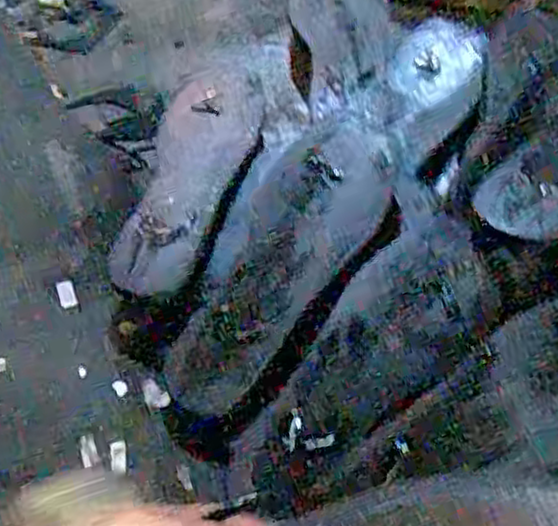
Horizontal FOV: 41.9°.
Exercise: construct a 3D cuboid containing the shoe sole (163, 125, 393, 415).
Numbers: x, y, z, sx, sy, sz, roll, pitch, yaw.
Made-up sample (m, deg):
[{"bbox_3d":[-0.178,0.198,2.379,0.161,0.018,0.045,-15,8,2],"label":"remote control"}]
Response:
[{"bbox_3d":[-0.004,0.000,0.573,0.105,0.018,0.250,30,81,20],"label":"shoe sole"}]

